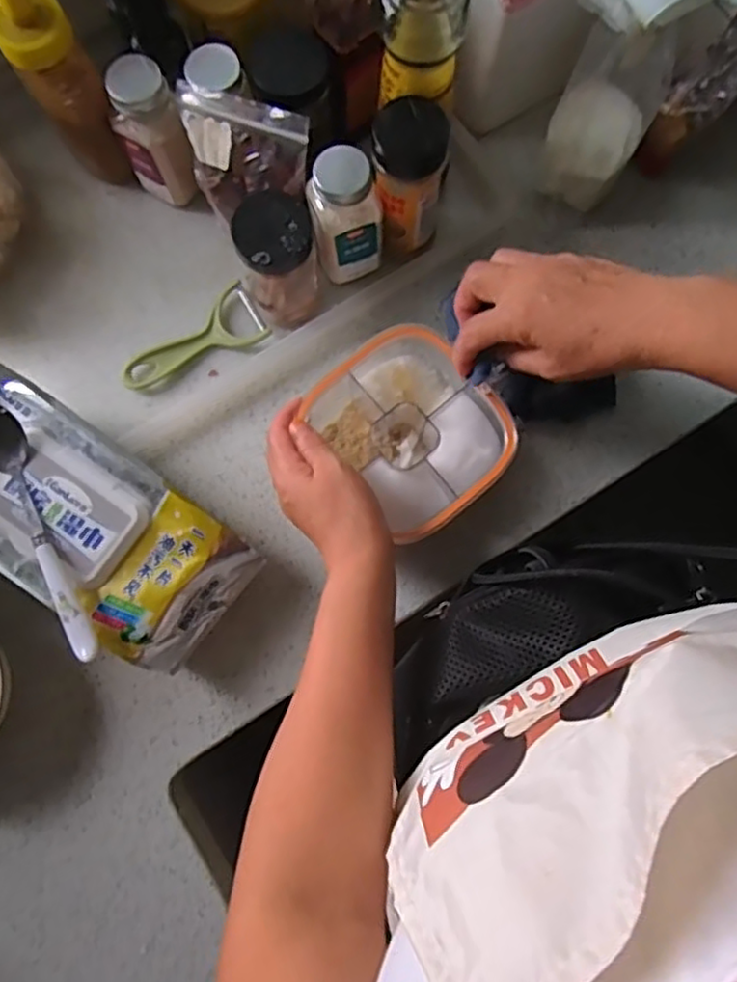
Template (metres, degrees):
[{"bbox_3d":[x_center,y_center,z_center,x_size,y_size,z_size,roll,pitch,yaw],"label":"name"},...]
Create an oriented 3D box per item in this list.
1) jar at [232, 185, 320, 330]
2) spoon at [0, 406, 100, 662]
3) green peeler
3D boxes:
[{"bbox_3d":[-0.069,-0.179,0.533,0.056,0.112,0.057,0,80,0],"label":"jar"},{"bbox_3d":[-0.216,0.024,0.442,0.034,0.027,0.178,-30,81,-5],"label":"spoon"},{"bbox_3d":[-0.151,-0.127,0.568,0.124,0.011,0.052,-29,81,-5],"label":"green peeler"}]

